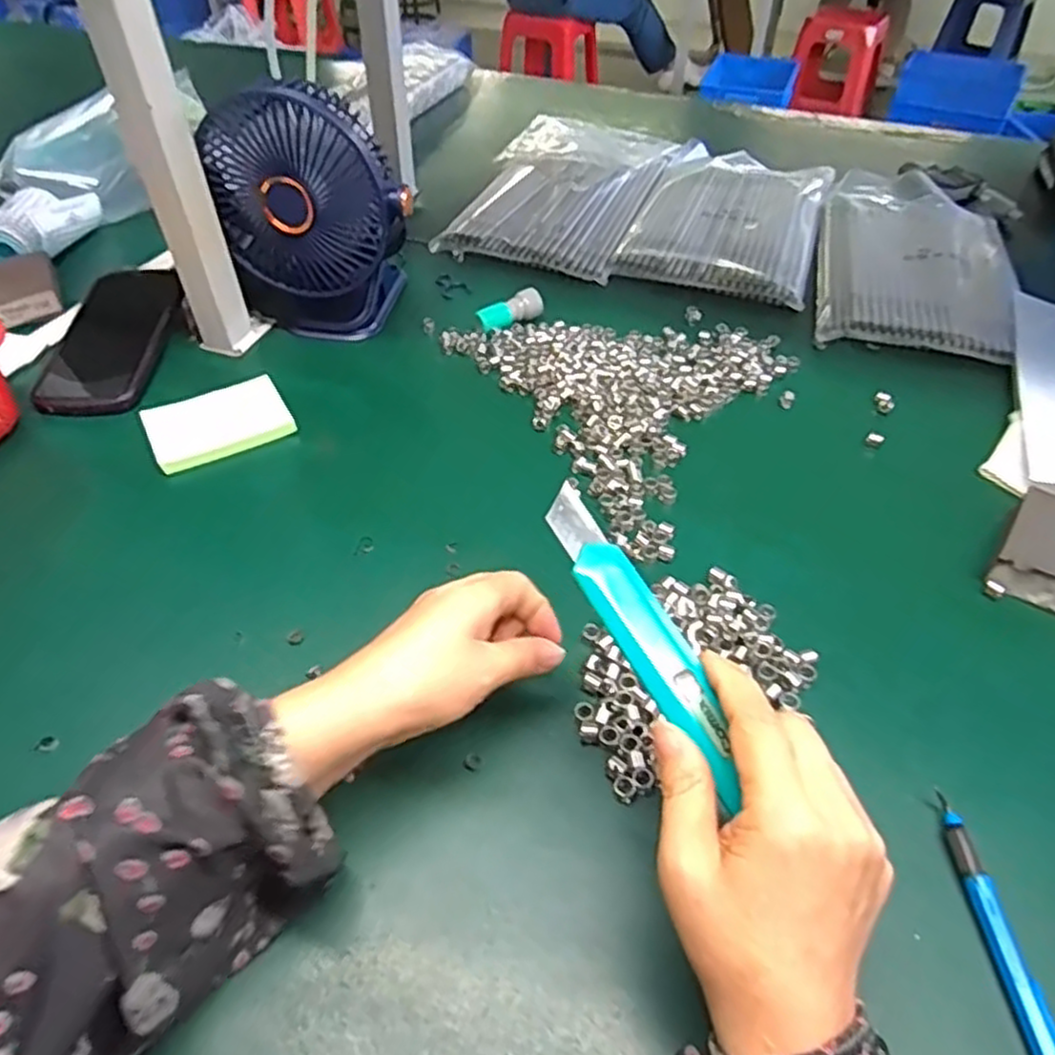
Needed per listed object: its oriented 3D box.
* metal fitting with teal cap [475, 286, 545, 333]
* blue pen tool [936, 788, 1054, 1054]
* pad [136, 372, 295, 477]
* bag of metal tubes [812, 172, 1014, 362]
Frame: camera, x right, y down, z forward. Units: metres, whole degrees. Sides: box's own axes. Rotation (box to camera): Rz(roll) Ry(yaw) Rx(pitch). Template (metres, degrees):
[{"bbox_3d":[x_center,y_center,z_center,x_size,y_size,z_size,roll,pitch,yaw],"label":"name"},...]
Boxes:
[{"bbox_3d":[-0.014,-0.187,0.631,0.059,0.020,0.021,-30,54,-25],"label":"metal fitting with teal cap"},{"bbox_3d":[0.197,0.174,0.302,0.013,0.011,0.122,0,47,0],"label":"blue pen tool"},{"bbox_3d":[-0.224,-0.076,0.531,0.095,0.016,0.065,-24,51,-21],"label":"pad"},{"bbox_3d":[0.381,-0.271,0.716,0.174,0.019,0.331,14,48,13],"label":"bag of metal tubes"}]

